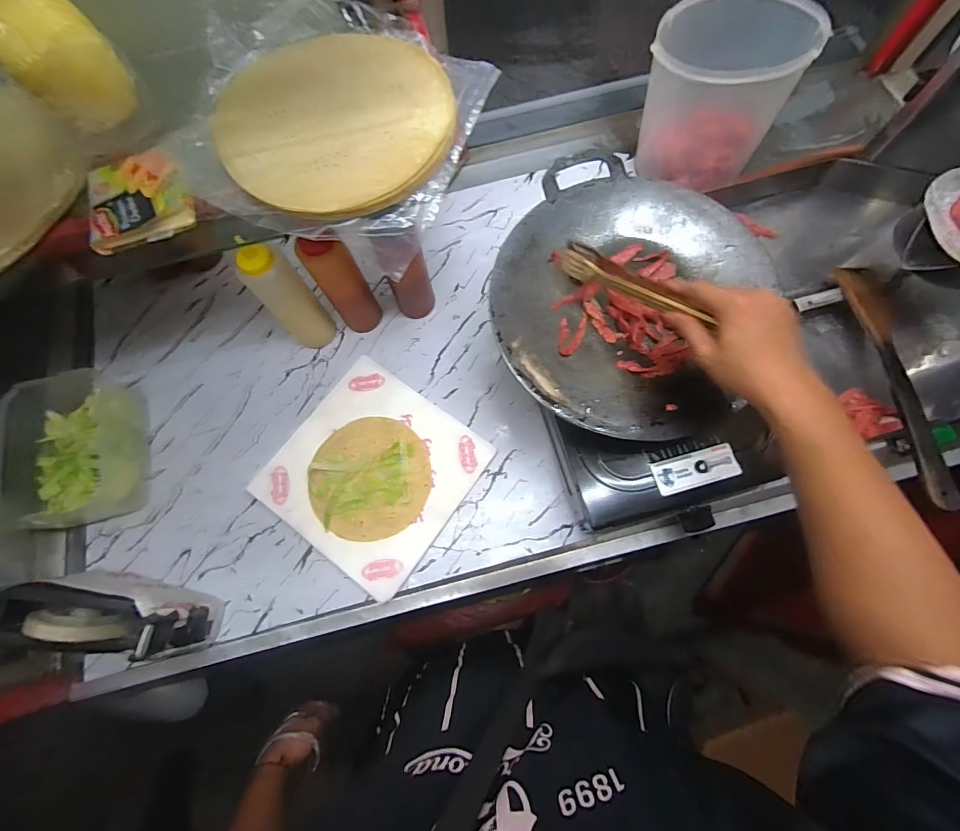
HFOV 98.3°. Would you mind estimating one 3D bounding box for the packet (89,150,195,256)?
[{"bbox_3d":[-0.329,-0.207,0.399,0.101,0.024,0.084,-26,73,-9],"label":"packet"}]

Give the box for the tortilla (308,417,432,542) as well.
[{"bbox_3d":[-0.153,0.084,0.576,0.164,0.010,0.166,0,74,1],"label":"tortilla"}]

